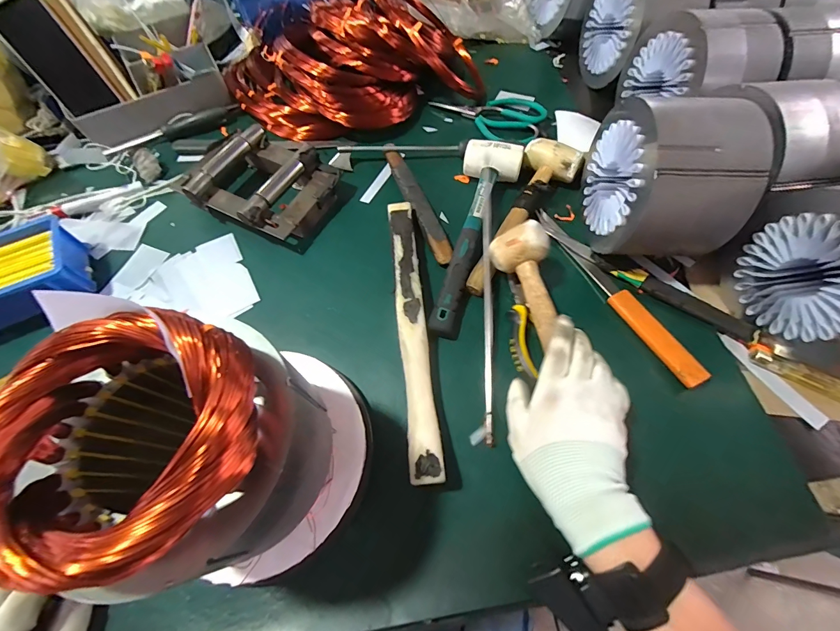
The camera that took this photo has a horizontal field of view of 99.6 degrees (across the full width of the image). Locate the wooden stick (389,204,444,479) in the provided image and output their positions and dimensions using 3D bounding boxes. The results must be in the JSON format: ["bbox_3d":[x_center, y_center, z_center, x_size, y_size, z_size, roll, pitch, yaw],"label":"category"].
[{"bbox_3d":[-0.009,0.002,0.378,0.029,0.015,0.320,-5,63,-1],"label":"wooden stick"}]

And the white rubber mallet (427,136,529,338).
[{"bbox_3d":[0.059,-0.107,0.434,0.073,0.035,0.275,17,65,10],"label":"white rubber mallet"}]

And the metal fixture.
[{"bbox_3d":[-0.219,-0.181,0.488,0.189,0.052,0.144,27,68,15],"label":"metal fixture"}]

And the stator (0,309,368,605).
[{"bbox_3d":[-0.125,0.098,0.248,0.149,0.190,0.147,-1,64,2],"label":"stator"}]

